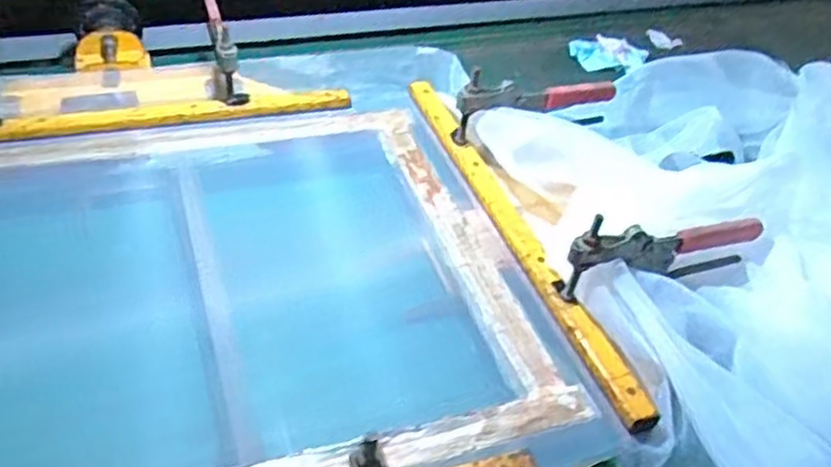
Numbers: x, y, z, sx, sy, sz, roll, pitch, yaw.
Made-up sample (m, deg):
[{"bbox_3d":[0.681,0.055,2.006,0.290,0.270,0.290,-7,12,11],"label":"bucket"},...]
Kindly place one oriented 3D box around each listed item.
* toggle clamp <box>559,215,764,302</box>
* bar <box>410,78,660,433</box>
[{"bbox_3d":[0.255,0.018,0.735,0.220,0.087,0.027,-7,44,-16],"label":"toggle clamp"},{"bbox_3d":[0.108,-0.017,0.829,0.033,0.026,0.553,-10,44,-19],"label":"bar"}]

